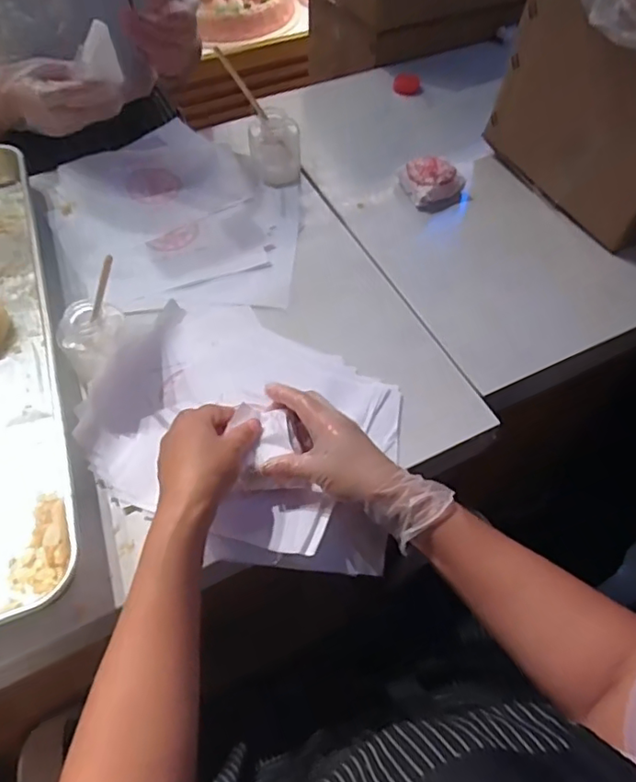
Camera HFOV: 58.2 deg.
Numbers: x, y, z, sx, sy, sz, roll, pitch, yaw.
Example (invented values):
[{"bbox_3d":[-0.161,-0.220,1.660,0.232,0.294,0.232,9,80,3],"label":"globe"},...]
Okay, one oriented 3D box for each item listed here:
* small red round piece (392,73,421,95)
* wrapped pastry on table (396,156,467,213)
[{"bbox_3d":[0.139,-0.479,0.897,0.041,0.032,0.022,9,57,5],"label":"small red round piece"},{"bbox_3d":[0.149,-0.267,0.738,0.072,0.044,0.065,-18,59,-12],"label":"wrapped pastry on table"}]

